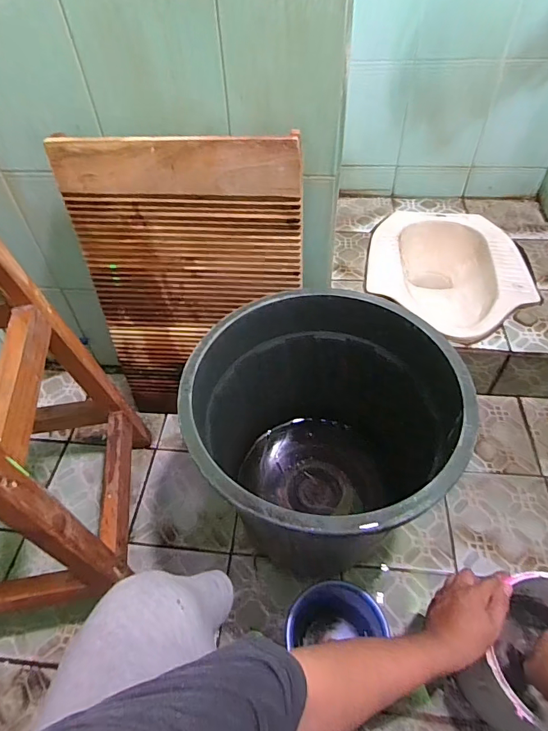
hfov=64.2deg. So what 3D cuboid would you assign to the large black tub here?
[{"bbox_3d":[0.082,0.143,0.738,0.395,0.404,0.412,-1,48,1],"label":"large black tub"}]

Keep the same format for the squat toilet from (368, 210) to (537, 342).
[{"bbox_3d":[0.417,-0.205,1.097,0.367,0.136,0.463,5,49,7],"label":"squat toilet"}]

